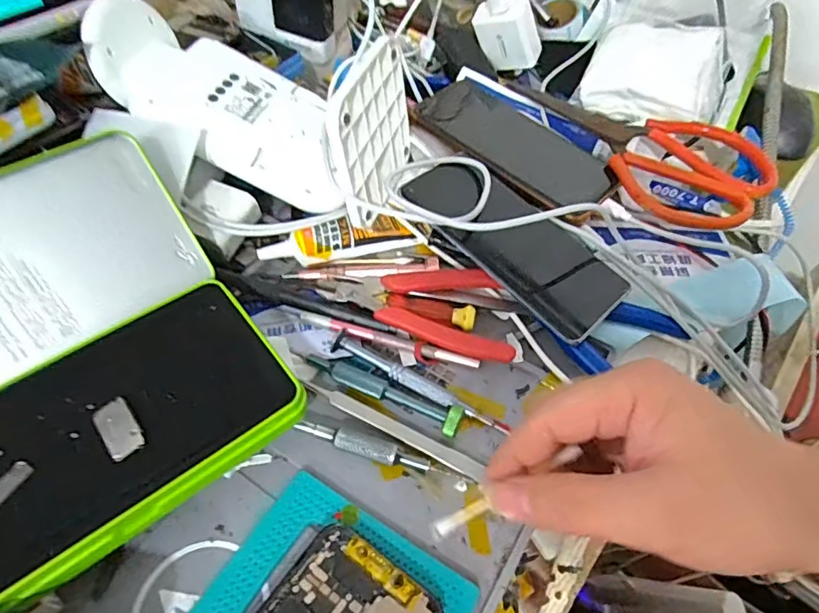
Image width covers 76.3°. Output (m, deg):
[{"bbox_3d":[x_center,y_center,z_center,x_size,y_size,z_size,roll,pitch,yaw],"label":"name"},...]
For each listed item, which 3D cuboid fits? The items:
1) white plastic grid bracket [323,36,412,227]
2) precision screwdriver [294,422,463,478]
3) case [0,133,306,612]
[{"bbox_3d":[-0.023,-0.112,0.342,0.021,0.095,0.110,16,54,8],"label":"white plastic grid bracket"},{"bbox_3d":[-0.017,0.078,0.287,0.090,0.007,0.014,14,54,6],"label":"precision screwdriver"},{"bbox_3d":[-0.185,0.023,0.264,0.188,0.070,0.200,-32,62,-24],"label":"case"}]

